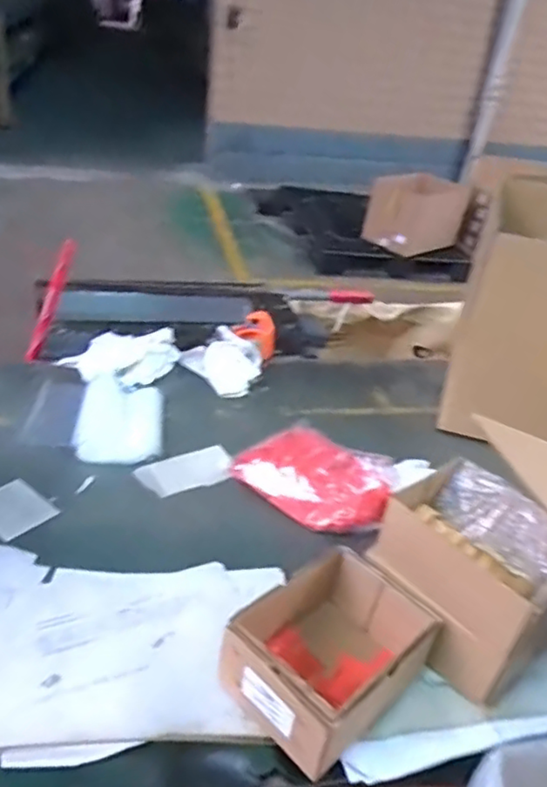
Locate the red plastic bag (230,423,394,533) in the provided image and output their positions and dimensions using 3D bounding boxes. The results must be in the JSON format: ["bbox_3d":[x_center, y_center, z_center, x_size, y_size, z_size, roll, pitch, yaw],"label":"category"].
[{"bbox_3d":[0.059,0.130,0.960,0.240,0.092,0.116,24,37,27],"label":"red plastic bag"}]

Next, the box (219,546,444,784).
[{"bbox_3d":[0.061,0.291,0.690,0.148,0.111,0.206,31,40,34],"label":"box"}]

